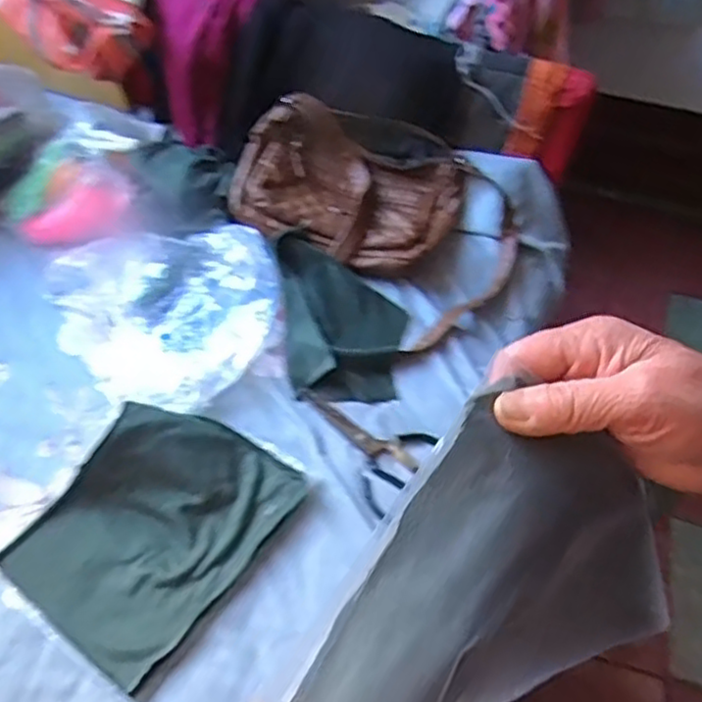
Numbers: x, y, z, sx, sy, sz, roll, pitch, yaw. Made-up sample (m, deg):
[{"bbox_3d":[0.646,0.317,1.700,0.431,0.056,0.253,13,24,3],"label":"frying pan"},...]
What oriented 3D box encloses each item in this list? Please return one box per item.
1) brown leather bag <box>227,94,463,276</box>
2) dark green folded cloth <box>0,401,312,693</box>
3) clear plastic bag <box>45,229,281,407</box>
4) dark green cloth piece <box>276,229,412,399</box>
[{"bbox_3d":[-0.008,-0.218,0.967,0.302,0.107,0.187,16,54,8],"label":"brown leather bag"},{"bbox_3d":[-0.207,0.175,0.741,0.211,0.061,0.269,31,57,18],"label":"dark green folded cloth"},{"bbox_3d":[-0.250,-0.041,0.887,0.306,0.072,0.255,0,53,-4],"label":"clear plastic bag"},{"bbox_3d":[-0.011,-0.049,0.905,0.162,0.056,0.237,-5,54,-7],"label":"dark green cloth piece"}]

